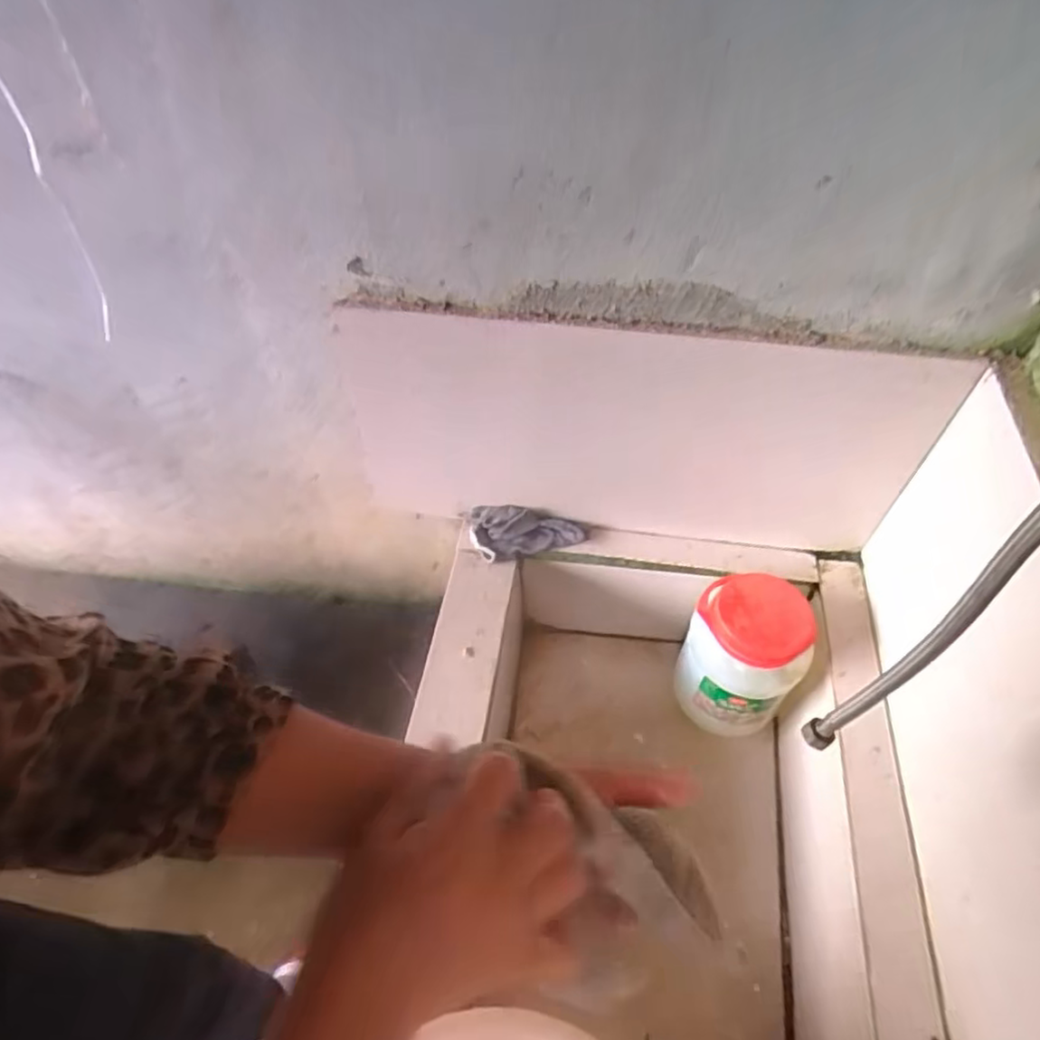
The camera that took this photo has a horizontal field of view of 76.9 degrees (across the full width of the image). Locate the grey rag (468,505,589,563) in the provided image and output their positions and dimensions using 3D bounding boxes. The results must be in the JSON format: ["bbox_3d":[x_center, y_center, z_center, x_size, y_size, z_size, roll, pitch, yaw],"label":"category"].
[{"bbox_3d":[0.010,0.029,1.065,0.186,0.052,0.093,6,50,7],"label":"grey rag"}]

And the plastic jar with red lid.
[{"bbox_3d":[0.338,0.204,0.996,0.167,0.249,0.135,21,53,19],"label":"plastic jar with red lid"}]

